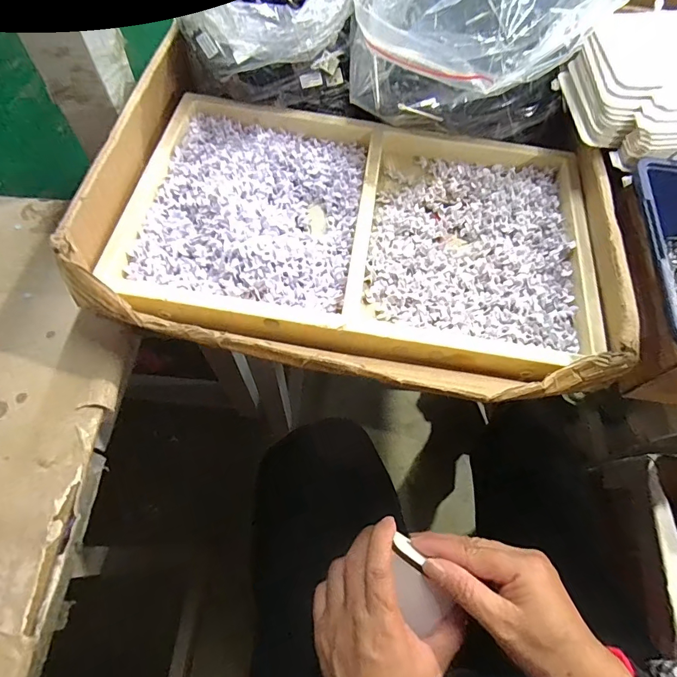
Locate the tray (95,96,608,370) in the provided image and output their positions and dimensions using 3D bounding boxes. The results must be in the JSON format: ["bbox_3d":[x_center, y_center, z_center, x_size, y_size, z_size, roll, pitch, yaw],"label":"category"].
[{"bbox_3d":[0.018,-0.088,0.301,0.321,0.030,0.189,8,65,3],"label":"tray"}]

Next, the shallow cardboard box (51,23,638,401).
[{"bbox_3d":[0.016,-0.086,0.289,0.339,0.052,0.229,9,65,3],"label":"shallow cardboard box"}]

